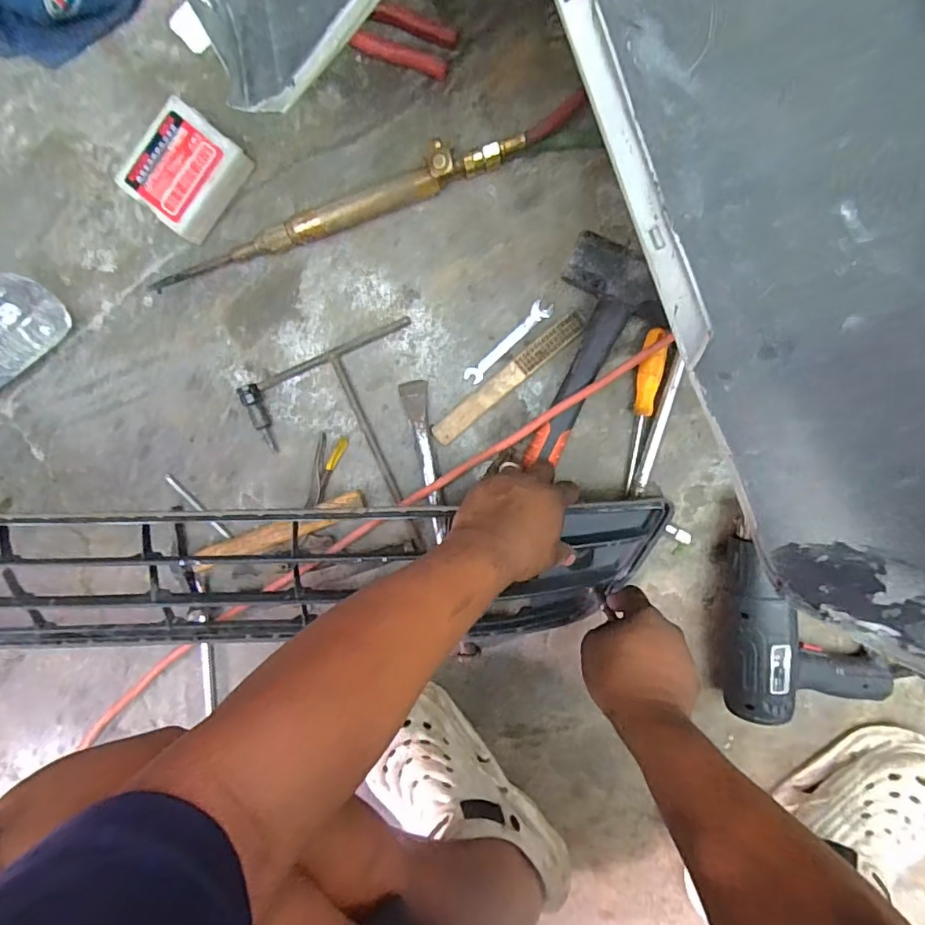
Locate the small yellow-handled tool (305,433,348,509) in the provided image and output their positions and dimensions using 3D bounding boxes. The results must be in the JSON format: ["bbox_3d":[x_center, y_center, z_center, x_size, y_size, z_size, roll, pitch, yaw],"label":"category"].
[{"bbox_3d":[-0.154,0.011,0.590,0.028,0.011,0.092,20,97,2],"label":"small yellow-handled tool"}]

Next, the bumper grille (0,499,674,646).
[{"bbox_3d":[-0.306,0.120,0.586,1.034,0.103,0.160,-3,96,5],"label":"bumper grille"}]

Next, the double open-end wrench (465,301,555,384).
[{"bbox_3d":[0.050,-0.130,0.575,0.117,0.007,0.019,-44,91,7],"label":"double open-end wrench"}]

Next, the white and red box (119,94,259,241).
[{"bbox_3d":[-0.282,-0.295,0.547,0.095,0.046,0.107,39,95,1],"label":"white and red box"}]

